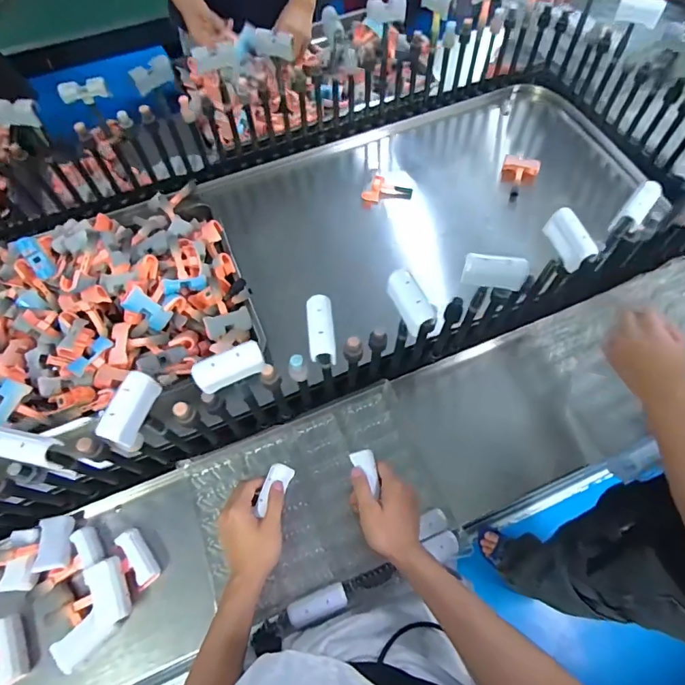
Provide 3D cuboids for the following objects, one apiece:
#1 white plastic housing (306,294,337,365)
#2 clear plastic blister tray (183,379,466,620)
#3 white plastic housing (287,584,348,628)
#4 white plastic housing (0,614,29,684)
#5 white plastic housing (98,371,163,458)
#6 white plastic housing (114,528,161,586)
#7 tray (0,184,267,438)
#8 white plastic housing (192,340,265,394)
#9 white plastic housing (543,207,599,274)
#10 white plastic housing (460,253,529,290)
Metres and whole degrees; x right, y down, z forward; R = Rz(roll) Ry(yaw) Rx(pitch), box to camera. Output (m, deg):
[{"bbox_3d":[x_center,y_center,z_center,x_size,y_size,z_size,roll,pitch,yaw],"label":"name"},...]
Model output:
[{"bbox_3d":[-0.025,-0.016,0.517,0.030,0.018,0.078,-6,74,0],"label":"white plastic housing"},{"bbox_3d":[-0.035,0.224,0.659,0.349,0.040,0.239,-21,62,-8],"label":"clear plastic blister tray"},{"bbox_3d":[-0.032,0.338,0.576,0.077,0.016,0.027,-20,62,-7],"label":"white plastic housing"},{"bbox_3d":[-0.435,0.401,0.585,0.031,0.017,0.079,-18,78,-6],"label":"white plastic housing"},{"bbox_3d":[-0.231,0.076,0.487,0.029,0.045,0.081,15,63,11],"label":"white plastic housing"},{"bbox_3d":[-0.287,0.300,0.629,0.028,0.019,0.076,-35,65,-15],"label":"white plastic housing"},{"bbox_3d":[-0.487,-0.075,0.781,0.596,0.112,0.438,-22,63,-9],"label":"tray"},{"bbox_3d":[-0.125,0.027,0.501,0.075,0.041,0.024,-24,63,-9],"label":"white plastic housing"},{"bbox_3d":[0.294,-0.135,0.586,0.028,0.037,0.076,-21,62,-8],"label":"white plastic housing"},{"bbox_3d":[0.188,-0.087,0.553,0.075,0.040,0.023,8,62,8],"label":"white plastic housing"}]

